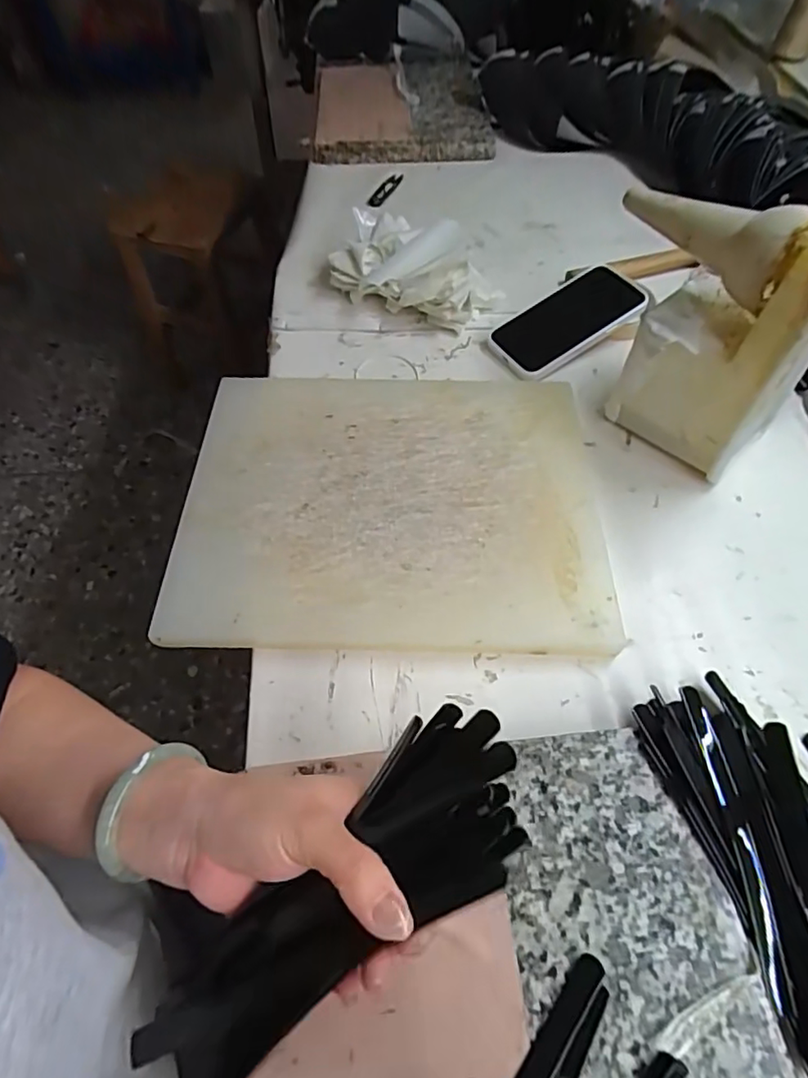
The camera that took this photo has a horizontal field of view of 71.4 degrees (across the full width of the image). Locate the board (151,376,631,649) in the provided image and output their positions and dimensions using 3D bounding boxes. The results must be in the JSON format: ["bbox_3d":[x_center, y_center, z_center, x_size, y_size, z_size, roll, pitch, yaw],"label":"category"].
[{"bbox_3d":[-0.010,-0.037,0.487,0.338,0.026,0.277,2,57,-1],"label":"board"}]

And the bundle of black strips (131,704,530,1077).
[{"bbox_3d":[-0.028,0.164,0.254,0.200,0.034,0.071,-37,65,-12],"label":"bundle of black strips"}]

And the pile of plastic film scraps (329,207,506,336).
[{"bbox_3d":[0.012,-0.308,0.646,0.194,0.067,0.095,23,59,15],"label":"pile of plastic film scraps"}]

